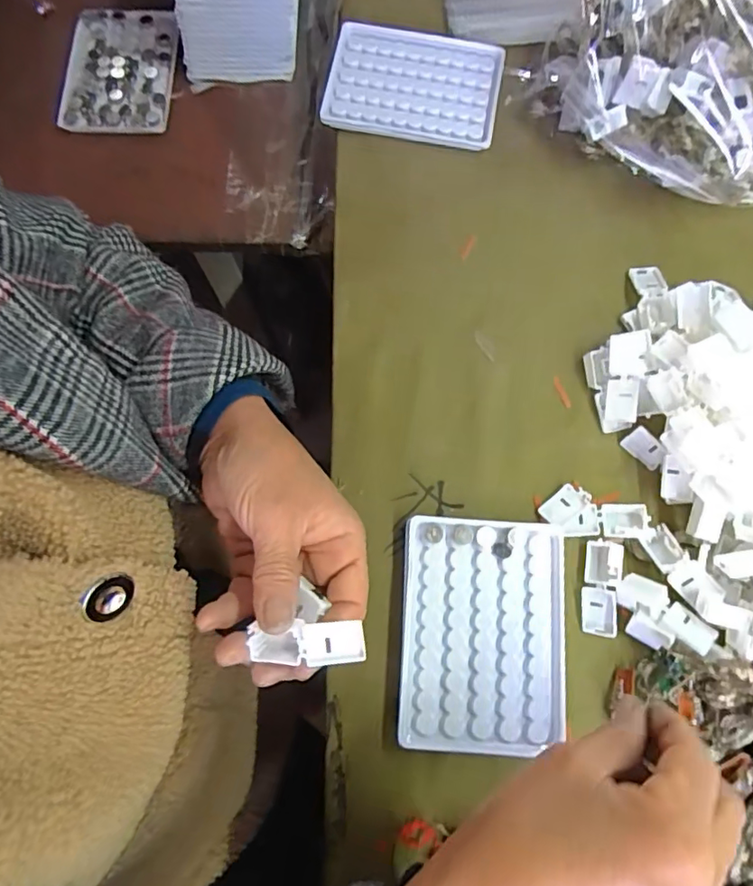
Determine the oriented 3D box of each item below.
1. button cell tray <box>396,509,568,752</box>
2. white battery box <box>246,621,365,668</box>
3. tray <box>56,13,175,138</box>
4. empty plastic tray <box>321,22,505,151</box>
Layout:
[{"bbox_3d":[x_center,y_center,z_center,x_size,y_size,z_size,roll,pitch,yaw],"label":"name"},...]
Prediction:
[{"bbox_3d":[0.064,0.113,0.332,0.096,0.017,0.129,3,76,1],"label":"button cell tray"},{"bbox_3d":[-0.032,0.094,0.258,0.052,0.016,0.019,-7,76,13],"label":"white battery box"},{"bbox_3d":[-0.225,-0.326,0.482,0.093,0.007,0.123,1,76,1],"label":"tray"},{"bbox_3d":[0.028,-0.274,0.423,0.129,0.015,0.089,10,77,3],"label":"empty plastic tray"}]

